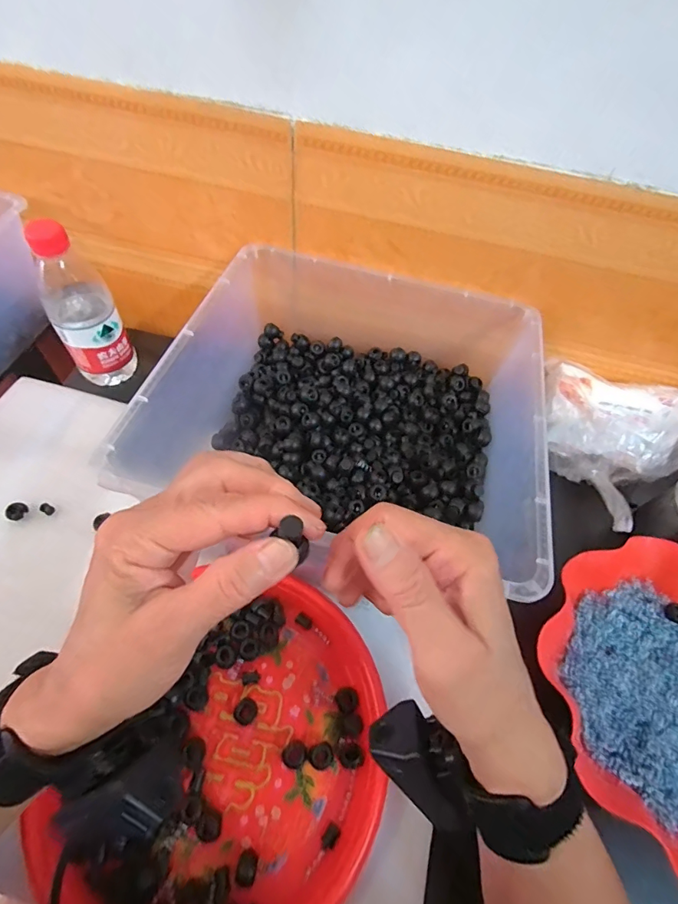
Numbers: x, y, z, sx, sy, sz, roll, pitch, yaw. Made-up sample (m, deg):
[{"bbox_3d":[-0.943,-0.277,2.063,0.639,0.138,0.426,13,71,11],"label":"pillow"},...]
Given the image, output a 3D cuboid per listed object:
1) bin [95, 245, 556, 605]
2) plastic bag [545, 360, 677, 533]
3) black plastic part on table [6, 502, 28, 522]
[{"bbox_3d":[0.016,-0.042,0.403,0.299,0.116,0.299,15,59,5],"label":"bin"},{"bbox_3d":[0.272,-0.012,0.466,0.149,0.073,0.147,31,62,14],"label":"plastic bag"},{"bbox_3d":[-0.298,0.055,0.413,0.014,0.009,0.017,27,59,12],"label":"black plastic part on table"}]

